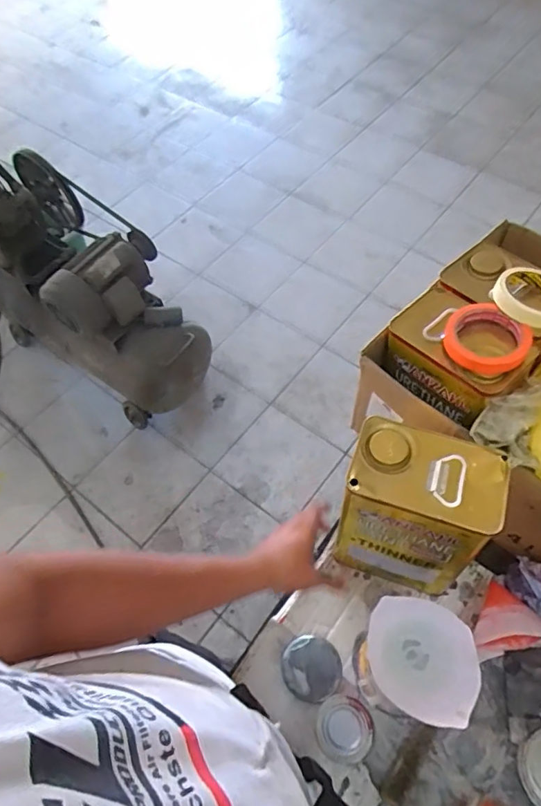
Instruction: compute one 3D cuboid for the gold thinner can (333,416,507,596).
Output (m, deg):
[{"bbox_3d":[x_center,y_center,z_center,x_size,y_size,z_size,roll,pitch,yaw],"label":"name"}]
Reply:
[{"bbox_3d":[0.176,0.138,0.660,0.157,0.221,0.106,17,60,14],"label":"gold thinner can"}]

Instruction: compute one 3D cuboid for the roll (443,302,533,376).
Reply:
[{"bbox_3d":[0.265,-0.077,0.642,0.098,0.034,0.091,-2,57,2],"label":"roll"}]

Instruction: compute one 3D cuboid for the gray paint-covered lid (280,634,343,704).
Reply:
[{"bbox_3d":[0.055,0.353,0.691,0.078,0.012,0.078,3,68,-8],"label":"gray paint-covered lid"}]

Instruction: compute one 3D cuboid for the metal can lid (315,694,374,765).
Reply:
[{"bbox_3d":[0.084,0.372,0.593,0.065,0.009,0.064,-7,62,13],"label":"metal can lid"}]

